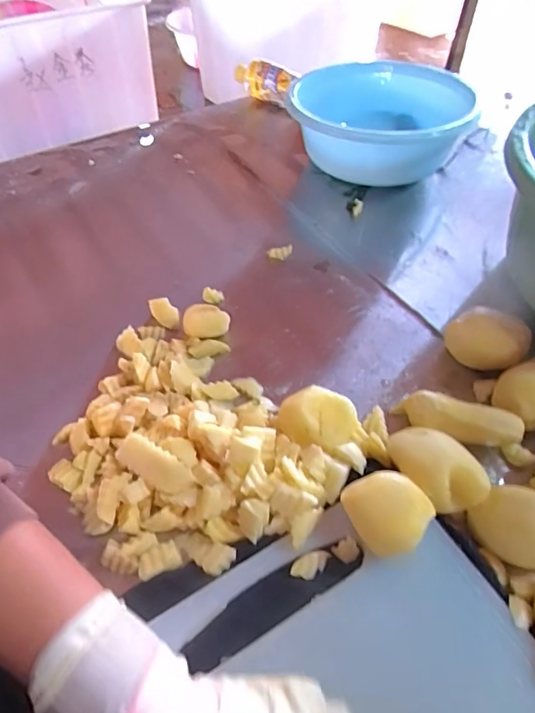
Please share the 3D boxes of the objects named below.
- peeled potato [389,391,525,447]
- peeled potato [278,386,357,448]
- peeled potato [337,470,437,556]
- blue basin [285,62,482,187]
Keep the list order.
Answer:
[{"bbox_3d":[0.168,0.056,0.417,0.100,0.039,0.033,15,53,12],"label":"peeled potato"},{"bbox_3d":[0.045,0.056,0.416,0.068,0.034,0.054,3,51,2],"label":"peeled potato"},{"bbox_3d":[0.086,0.117,0.346,0.048,0.046,0.057,-31,57,-23],"label":"peeled potato"},{"bbox_3d":[0.165,-0.330,0.696,0.234,0.113,0.237,0,51,0],"label":"blue basin"}]

